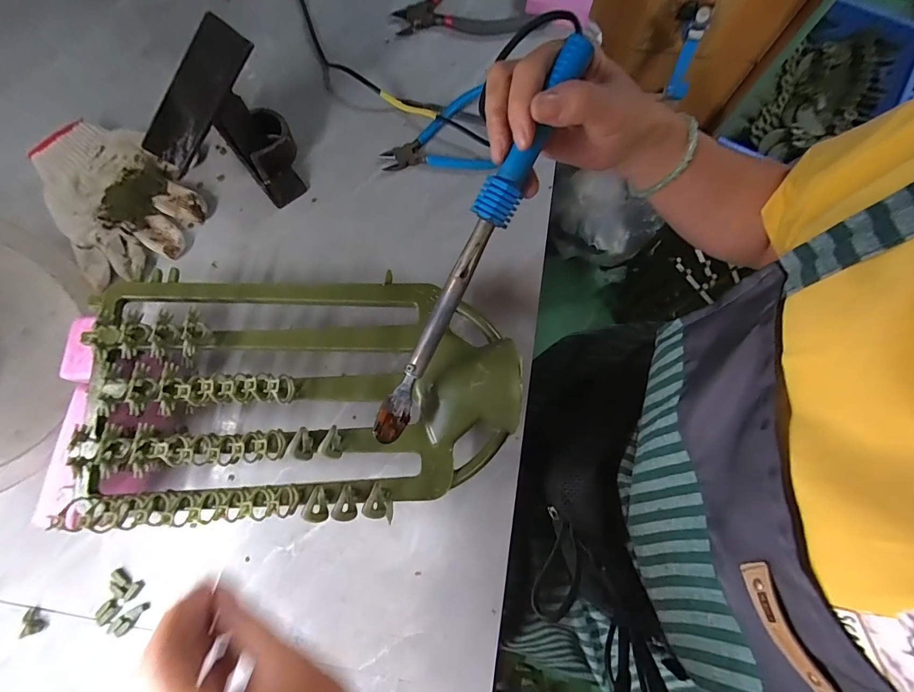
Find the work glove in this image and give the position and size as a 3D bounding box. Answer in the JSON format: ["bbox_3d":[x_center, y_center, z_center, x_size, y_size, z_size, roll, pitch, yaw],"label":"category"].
[{"bbox_3d":[-0.362,-0.157,0.435,0.128,0.030,0.186,-41,78,-9],"label":"work glove"}]

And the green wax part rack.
[{"bbox_3d":[-0.121,0.035,0.328,0.338,0.065,0.191,-1,75,1],"label":"green wax part rack"}]

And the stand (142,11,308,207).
[{"bbox_3d":[-0.214,-0.203,0.397,0.091,0.117,0.120,39,79,10],"label":"stand"}]

